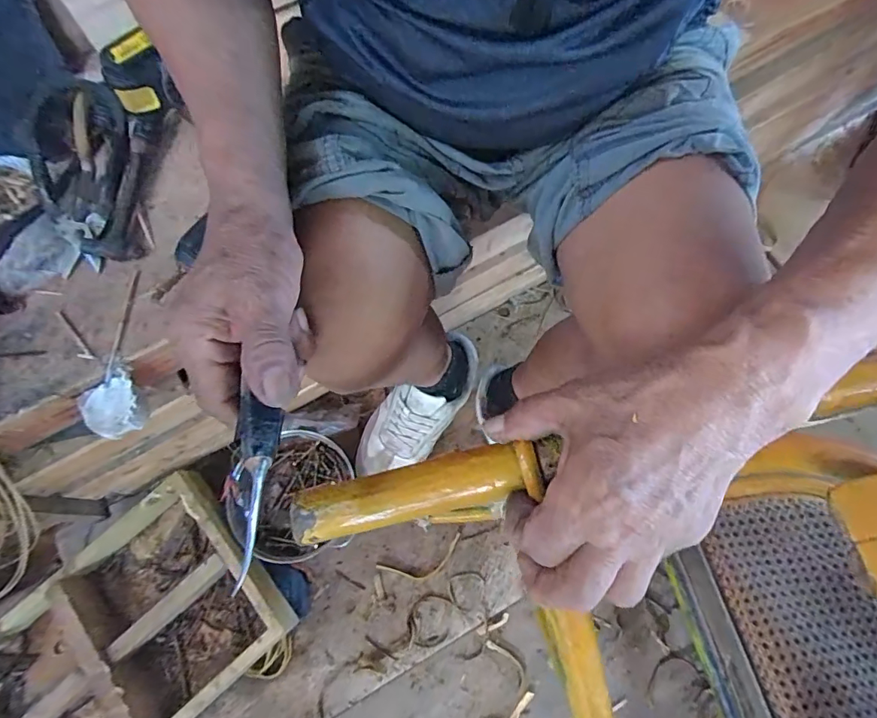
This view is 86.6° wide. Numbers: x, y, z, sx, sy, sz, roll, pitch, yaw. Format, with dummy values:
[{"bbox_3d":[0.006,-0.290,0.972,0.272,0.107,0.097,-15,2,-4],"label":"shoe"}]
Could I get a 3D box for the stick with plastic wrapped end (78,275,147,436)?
[{"bbox_3d":[-0.308,-0.005,0.460,0.057,0.049,0.163,5,86,0],"label":"stick with plastic wrapped end"}]

